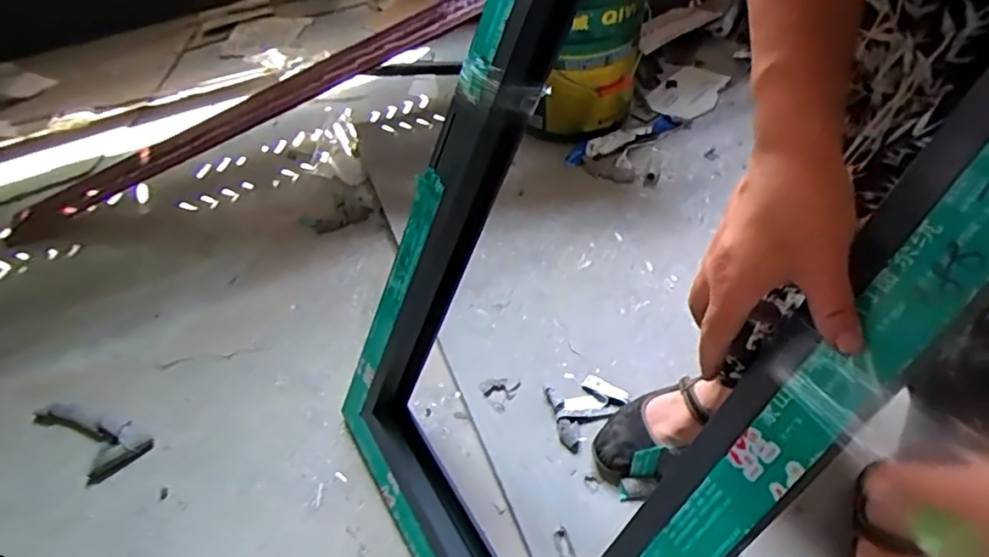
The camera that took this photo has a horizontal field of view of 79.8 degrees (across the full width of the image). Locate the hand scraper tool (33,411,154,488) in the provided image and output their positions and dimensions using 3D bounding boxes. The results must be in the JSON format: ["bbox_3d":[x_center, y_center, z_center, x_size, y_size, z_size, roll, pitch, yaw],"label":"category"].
[{"bbox_3d":[-0.600,0.226,0.877,0.194,0.021,0.087,27,56,28],"label":"hand scraper tool"}]

